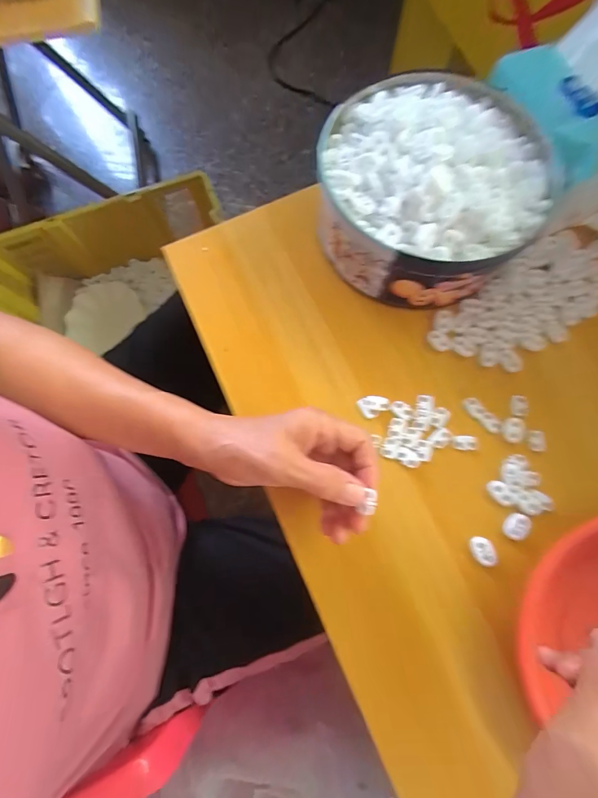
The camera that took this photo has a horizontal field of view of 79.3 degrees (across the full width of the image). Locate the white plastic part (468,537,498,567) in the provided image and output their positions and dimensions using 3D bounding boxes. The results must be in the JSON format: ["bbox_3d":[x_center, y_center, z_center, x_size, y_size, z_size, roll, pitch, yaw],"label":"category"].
[{"bbox_3d":[0.153,0.125,0.297,0.018,0.004,0.024,-29,79,-5],"label":"white plastic part"}]

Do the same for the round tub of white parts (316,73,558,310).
[{"bbox_3d":[0.111,-0.186,0.318,0.186,0.082,0.179,0,78,1],"label":"round tub of white parts"}]

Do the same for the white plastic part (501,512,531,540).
[{"bbox_3d":[0.182,0.106,0.300,0.018,0.004,0.023,35,81,8],"label":"white plastic part"}]

